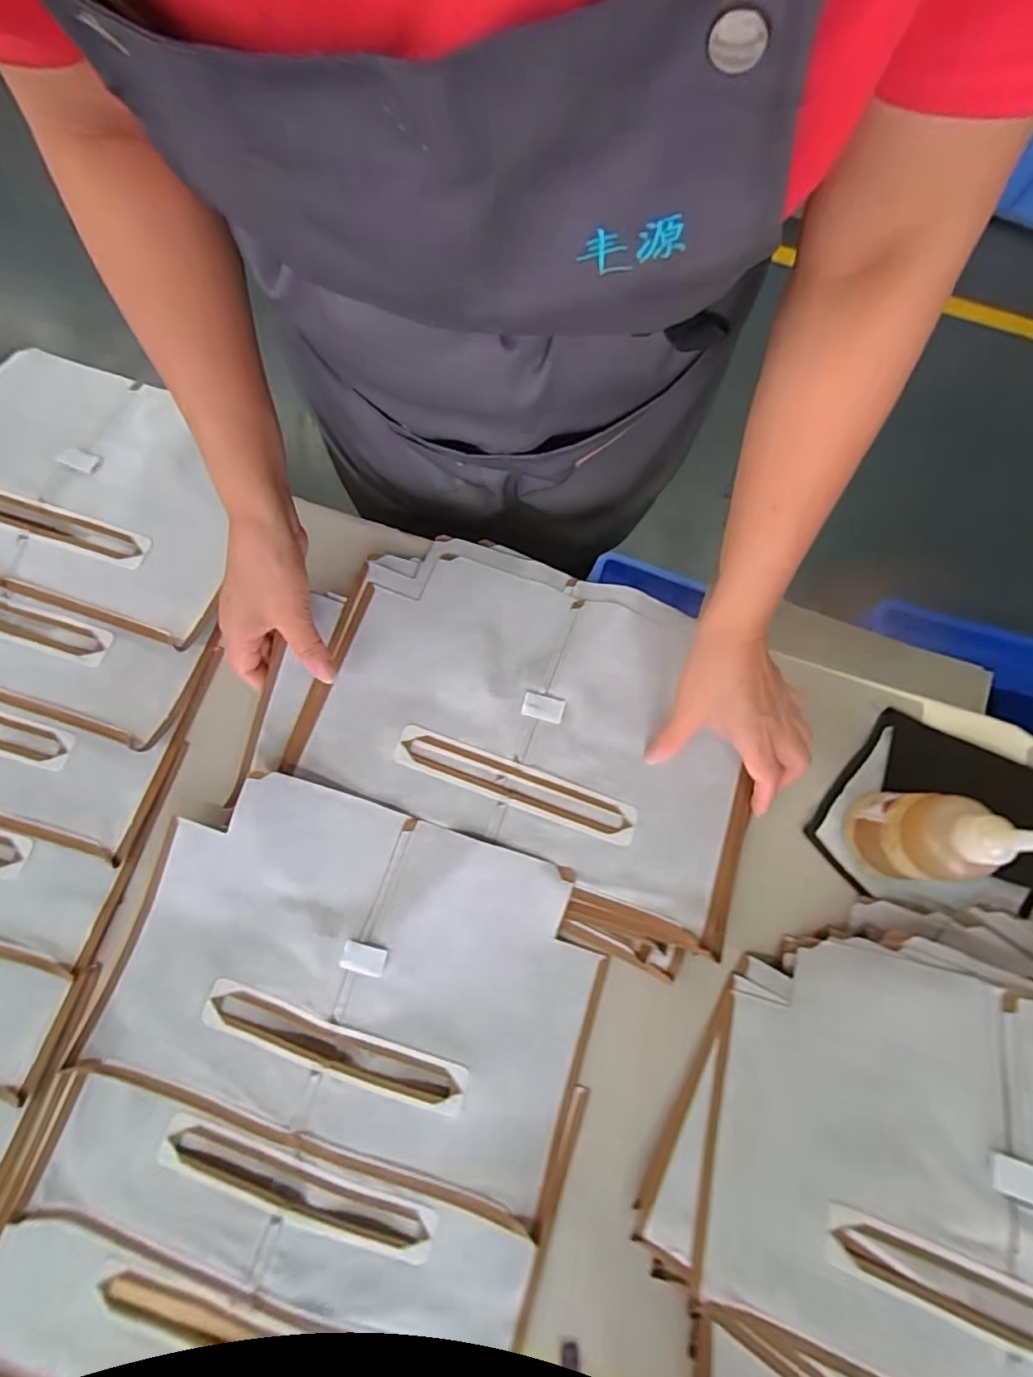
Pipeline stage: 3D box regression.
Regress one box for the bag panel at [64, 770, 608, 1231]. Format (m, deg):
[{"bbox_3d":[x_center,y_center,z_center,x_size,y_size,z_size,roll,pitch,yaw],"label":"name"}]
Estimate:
[{"bbox_3d":[-0.114,0.209,0.425,0.343,0.021,0.223,19,77,2],"label":"bag panel"}]

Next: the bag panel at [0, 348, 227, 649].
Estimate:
[{"bbox_3d":[-0.405,-0.194,0.510,0.341,0.021,0.222,18,77,5],"label":"bag panel"}]

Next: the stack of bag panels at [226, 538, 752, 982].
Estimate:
[{"bbox_3d":[0.009,0.025,0.467,0.381,0.034,0.267,25,77,7],"label":"stack of bag panels"}]

